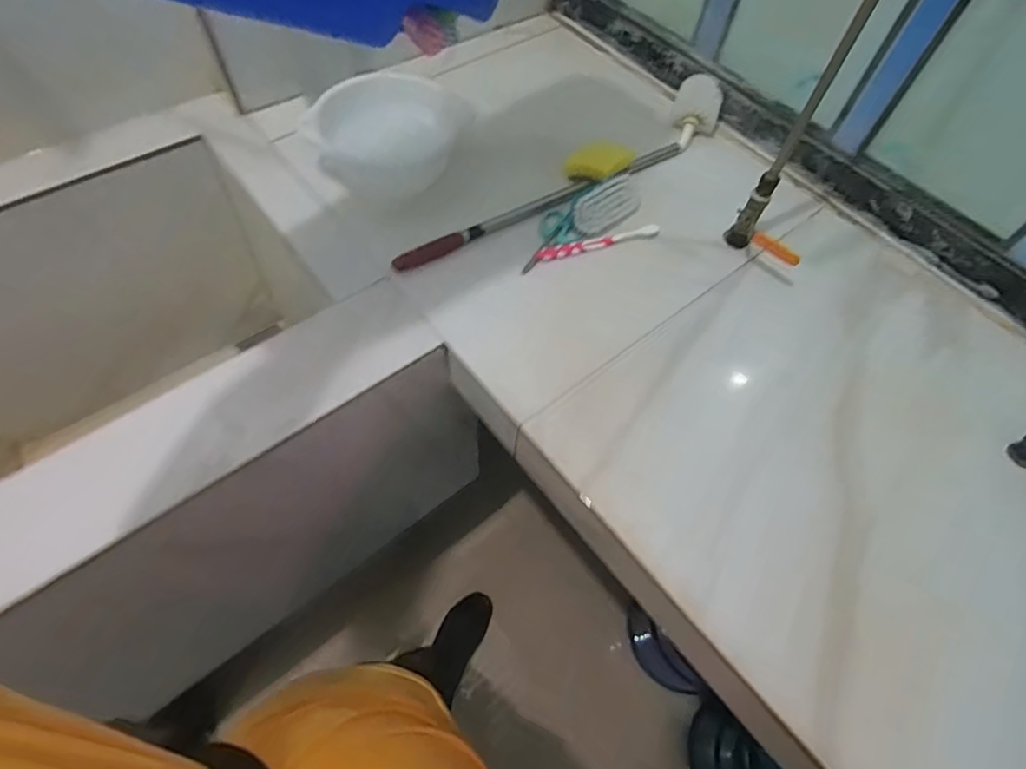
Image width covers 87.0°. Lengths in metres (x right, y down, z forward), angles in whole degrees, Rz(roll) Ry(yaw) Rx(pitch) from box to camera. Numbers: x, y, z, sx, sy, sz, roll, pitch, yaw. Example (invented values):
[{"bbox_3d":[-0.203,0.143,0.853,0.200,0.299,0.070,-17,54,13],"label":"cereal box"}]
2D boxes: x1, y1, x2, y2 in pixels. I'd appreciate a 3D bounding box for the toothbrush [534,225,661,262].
[{"bbox_3d":[0.120,-0.196,0.746,0.181,0.007,0.019,-16,62,-12],"label":"toothbrush"}]

